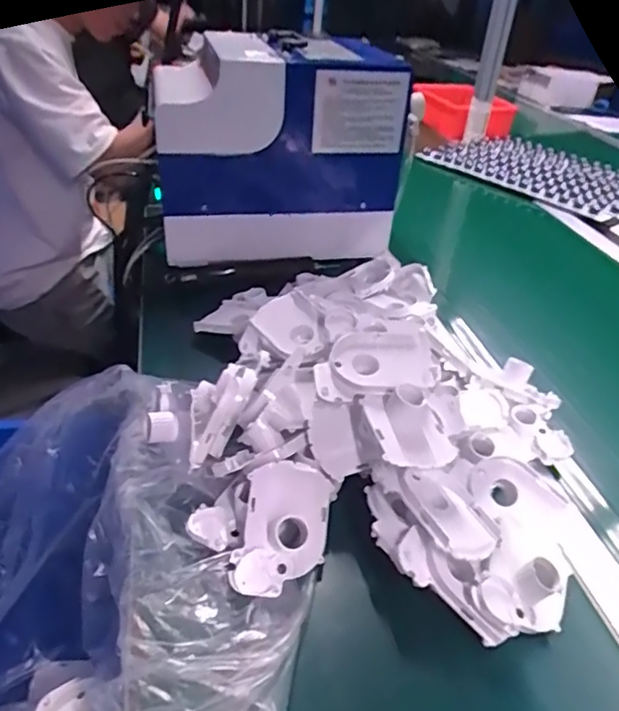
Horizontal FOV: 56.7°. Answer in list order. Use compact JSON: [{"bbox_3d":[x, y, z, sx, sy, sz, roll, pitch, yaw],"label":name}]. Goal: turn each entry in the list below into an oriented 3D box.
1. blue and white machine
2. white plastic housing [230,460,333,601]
[{"bbox_3d":[-0.053,-0.295,0.818,0.320,0.268,0.212,-6,37,-15],"label":"blue and white machine"},{"bbox_3d":[-0.018,0.134,0.447,0.067,0.030,0.101,16,68,-7],"label":"white plastic housing"}]

